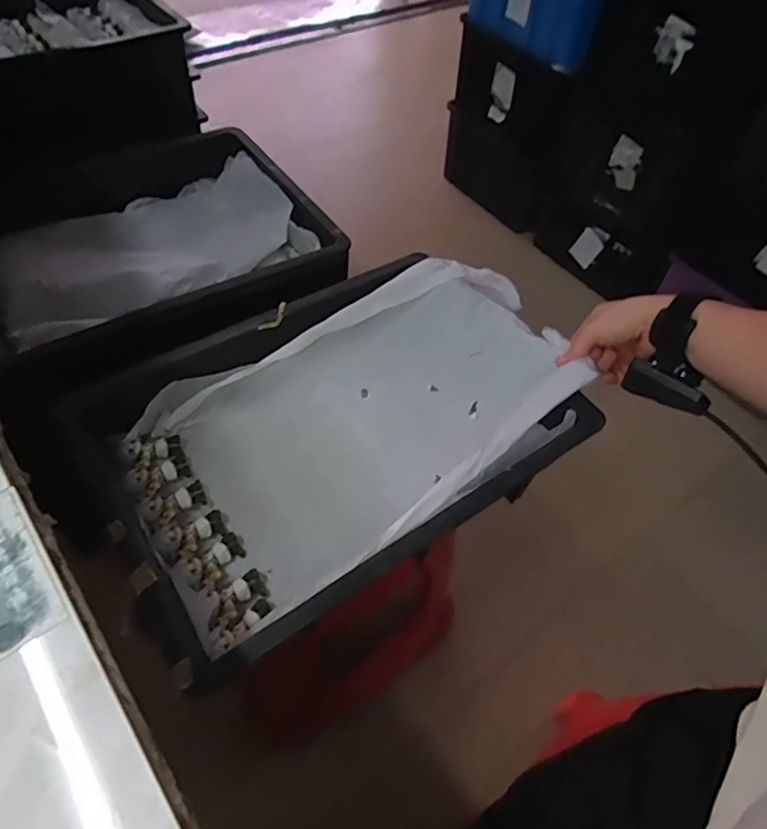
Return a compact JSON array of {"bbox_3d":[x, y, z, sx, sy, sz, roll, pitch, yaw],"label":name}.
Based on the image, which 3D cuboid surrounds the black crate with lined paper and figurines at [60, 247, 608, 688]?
[{"bbox_3d":[-0.032,0.007,0.582,0.458,0.123,0.309,-27,59,-22],"label":"black crate with lined paper and figurines"}]

